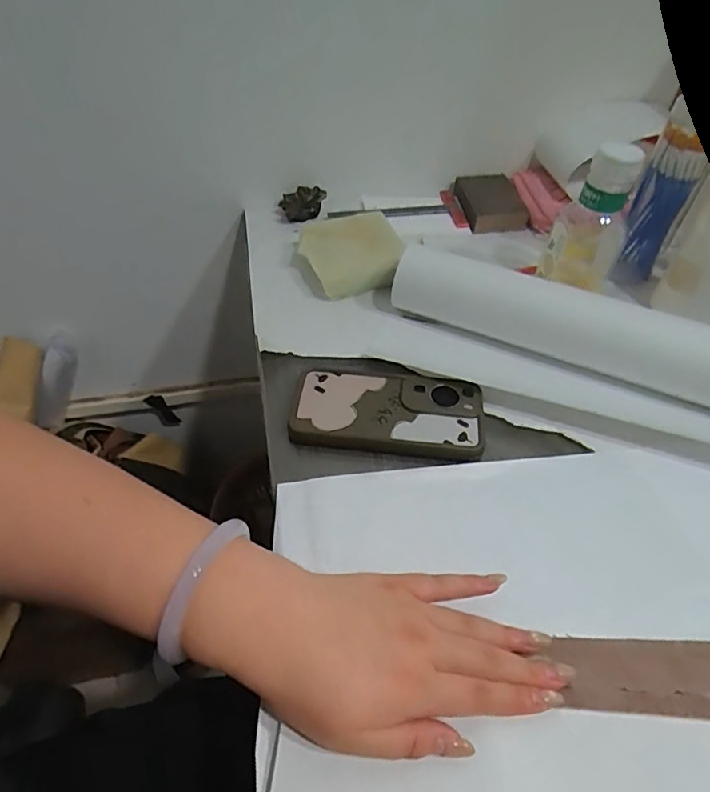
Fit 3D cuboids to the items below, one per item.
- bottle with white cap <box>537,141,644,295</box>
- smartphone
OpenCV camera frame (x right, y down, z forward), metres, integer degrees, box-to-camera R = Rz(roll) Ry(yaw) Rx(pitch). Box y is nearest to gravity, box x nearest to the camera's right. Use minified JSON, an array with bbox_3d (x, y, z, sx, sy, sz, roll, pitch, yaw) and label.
[{"bbox_3d":[0.234,-0.168,0.514,0.064,0.166,0.069,24,52,18],"label":"bottle with white cap"},{"bbox_3d":[0.028,0.014,0.449,0.160,0.016,0.078,6,49,3],"label":"smartphone"}]

